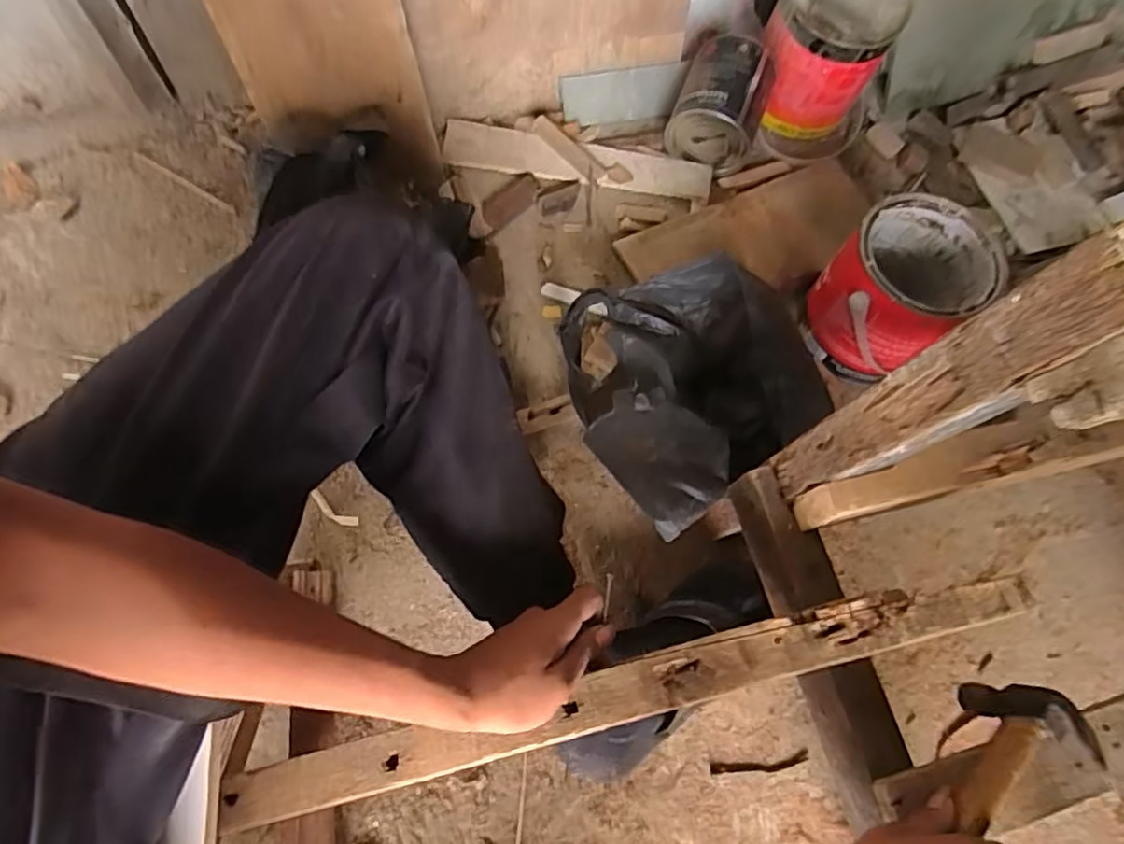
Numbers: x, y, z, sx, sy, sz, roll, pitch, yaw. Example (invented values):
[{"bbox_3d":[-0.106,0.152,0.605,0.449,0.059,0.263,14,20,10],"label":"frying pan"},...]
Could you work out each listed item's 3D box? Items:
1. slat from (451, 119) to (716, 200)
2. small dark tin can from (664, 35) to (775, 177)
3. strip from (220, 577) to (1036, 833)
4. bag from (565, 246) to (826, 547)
[{"bbox_3d":[0.021,-0.341,0.846,0.346,0.013,0.066,8,73,-4],"label":"slat"},{"bbox_3d":[0.206,-0.410,0.832,0.109,0.102,0.121,22,72,5],"label":"small dark tin can"},{"bbox_3d":[0.023,0.191,0.440,0.554,0.010,0.036,-18,72,6],"label":"strip"},{"bbox_3d":[0.118,-0.040,0.688,0.231,0.124,0.266,-28,75,-11],"label":"bag"}]

